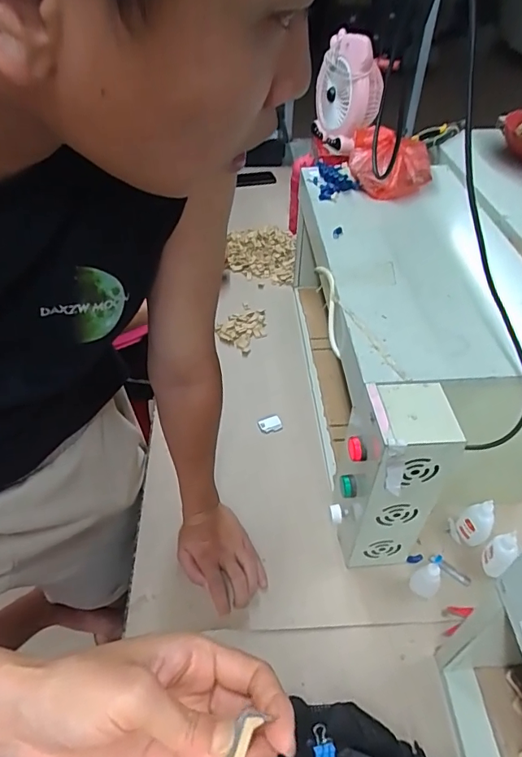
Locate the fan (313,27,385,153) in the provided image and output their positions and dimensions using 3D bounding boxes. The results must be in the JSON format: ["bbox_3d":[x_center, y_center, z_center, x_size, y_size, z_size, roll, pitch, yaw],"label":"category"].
[{"bbox_3d":[0.260,-0.874,1.472,0.151,0.284,0.187,-5,46,-6],"label":"fan"}]

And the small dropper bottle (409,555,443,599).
[{"bbox_3d":[0.214,0.255,0.616,0.025,0.082,0.025,-14,47,-16],"label":"small dropper bottle"}]

